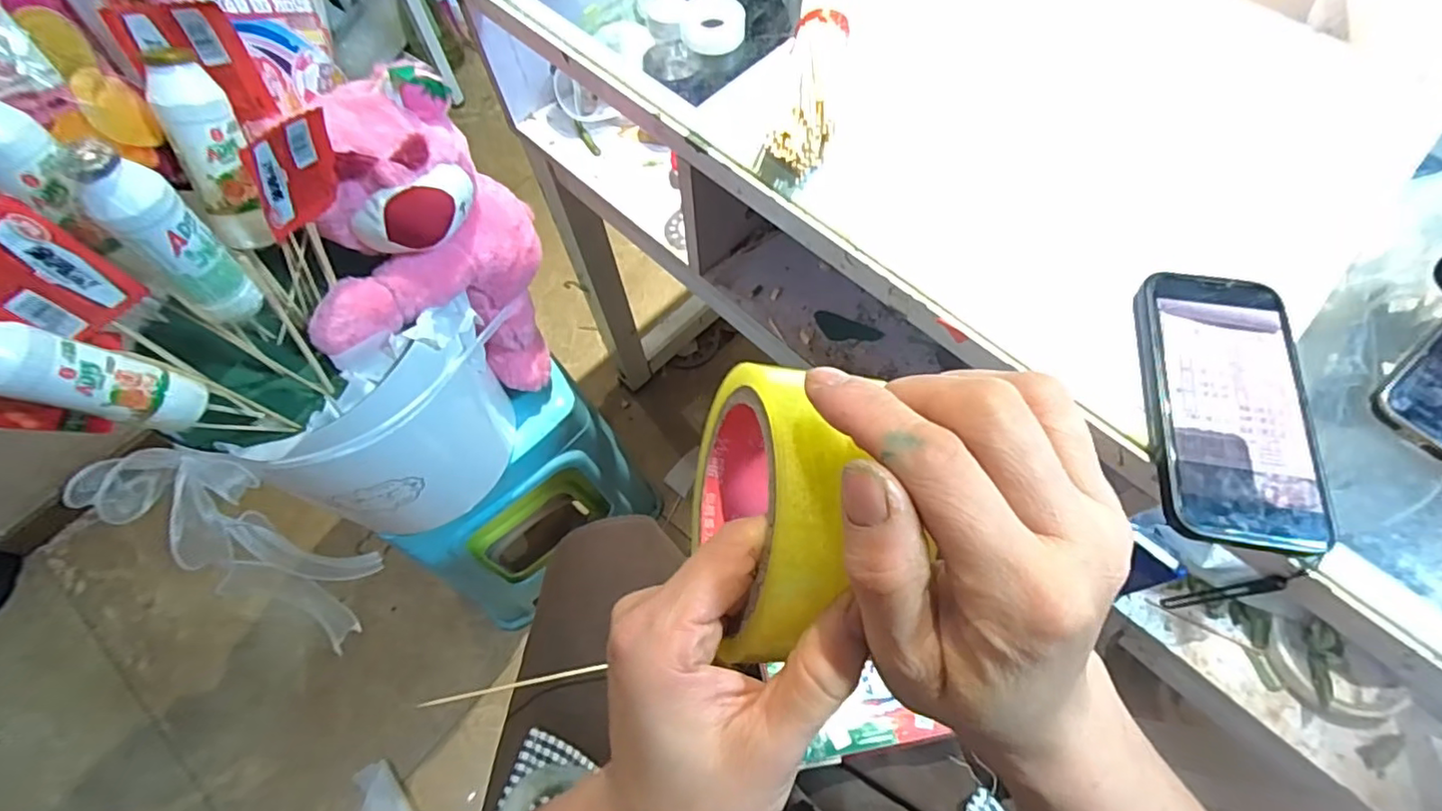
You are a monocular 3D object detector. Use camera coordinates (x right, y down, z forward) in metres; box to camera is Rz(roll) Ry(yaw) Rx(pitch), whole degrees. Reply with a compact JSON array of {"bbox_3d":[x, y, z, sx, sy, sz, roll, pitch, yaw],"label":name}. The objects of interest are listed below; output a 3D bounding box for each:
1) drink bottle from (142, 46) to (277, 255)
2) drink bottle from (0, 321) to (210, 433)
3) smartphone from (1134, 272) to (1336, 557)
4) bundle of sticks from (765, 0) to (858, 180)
[{"bbox_3d":[-0.316,-0.154,0.375,0.038,0.114,0.042,10,39,6],"label":"drink bottle"},{"bbox_3d":[-0.347,-0.014,0.332,0.034,0.116,0.035,-18,63,23],"label":"drink bottle"},{"bbox_3d":[0.275,-0.003,0.330,0.078,0.010,0.158,9,66,6],"label":"smartphone"},{"bbox_3d":[0.082,-0.307,0.472,0.075,0.033,0.329,10,66,6],"label":"bundle of sticks"}]

